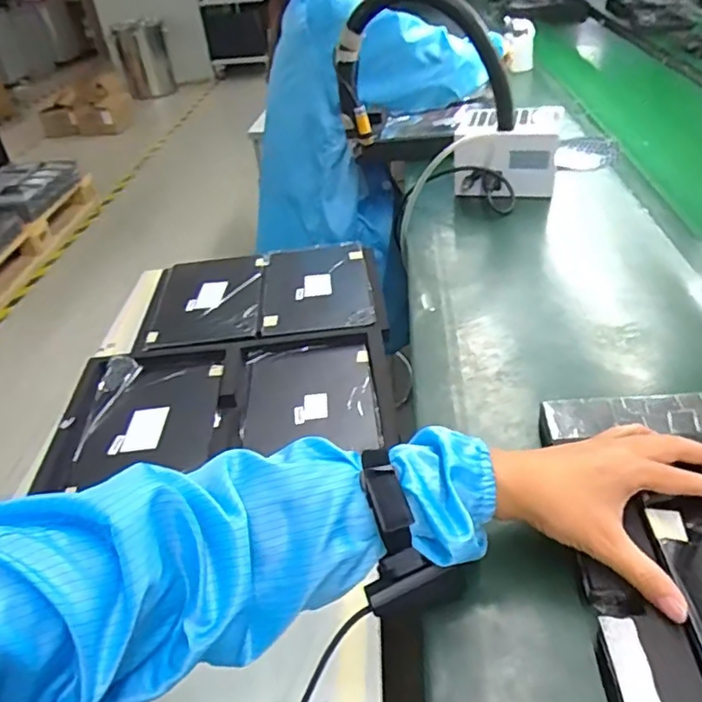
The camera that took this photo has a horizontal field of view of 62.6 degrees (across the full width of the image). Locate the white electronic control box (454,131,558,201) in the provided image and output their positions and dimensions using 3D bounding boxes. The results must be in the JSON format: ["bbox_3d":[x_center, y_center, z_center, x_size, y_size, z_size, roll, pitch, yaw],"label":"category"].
[{"bbox_3d":[0.248,-0.292,0.929,0.159,0.112,0.035,-2,39,6],"label":"white electronic control box"}]

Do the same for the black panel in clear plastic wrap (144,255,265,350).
[{"bbox_3d":[-0.236,-0.091,0.955,0.175,0.020,0.242,-8,39,-2],"label":"black panel in clear plastic wrap"}]

